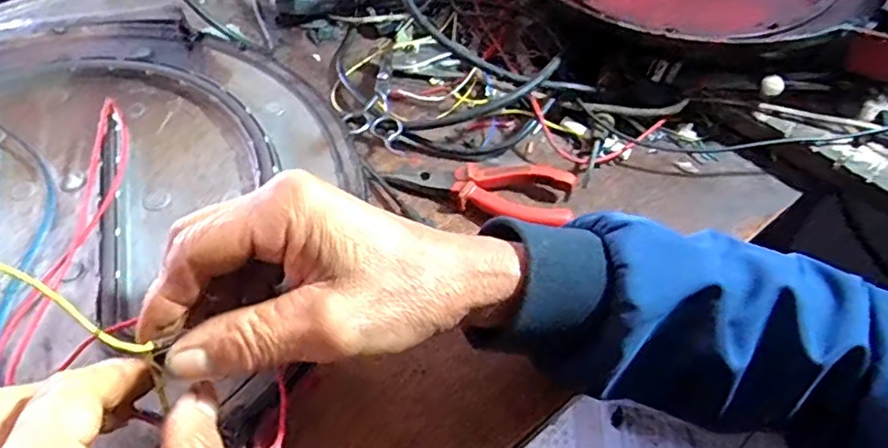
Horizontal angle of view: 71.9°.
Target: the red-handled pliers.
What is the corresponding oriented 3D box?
[{"bbox_3d":[0.028,-0.031,0.456,0.134,0.024,0.049,17,54,13],"label":"red-handled pliers"}]

